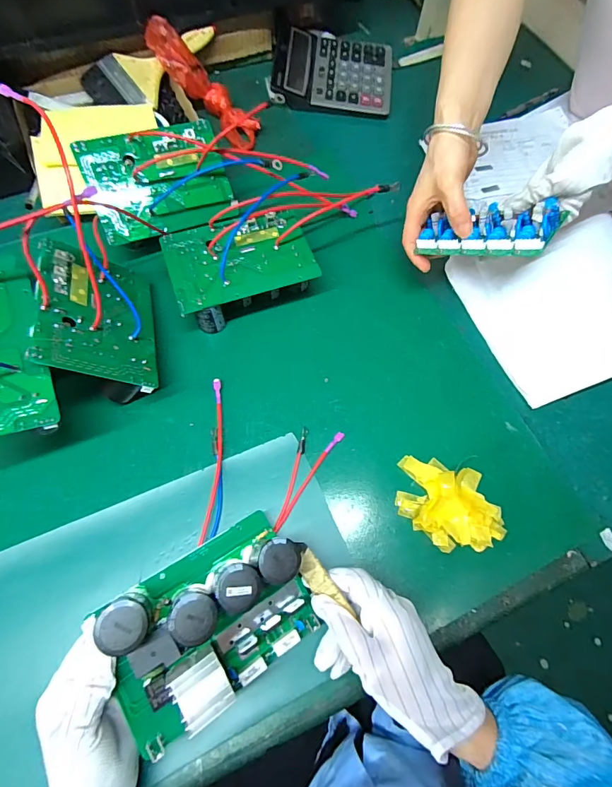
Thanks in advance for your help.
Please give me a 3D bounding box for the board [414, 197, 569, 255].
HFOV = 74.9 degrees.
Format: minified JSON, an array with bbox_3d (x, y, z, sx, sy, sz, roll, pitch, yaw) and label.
[{"bbox_3d":[0.176,-0.160,0.399,0.121,0.025,0.045,13,63,42],"label":"board"}]

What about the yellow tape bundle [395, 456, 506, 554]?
[{"bbox_3d":[0.146,0.107,0.392,0.103,0.032,0.082,8,67,2],"label":"yellow tape bundle"}]

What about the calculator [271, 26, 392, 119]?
[{"bbox_3d":[0.044,-0.515,0.642,0.189,0.041,0.153,3,67,0],"label":"calculator"}]

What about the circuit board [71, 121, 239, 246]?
[{"bbox_3d":[-0.171,-0.250,0.469,0.157,0.022,0.110,-22,109,-18],"label":"circuit board"}]

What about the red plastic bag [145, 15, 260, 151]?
[{"bbox_3d":[-0.148,-0.440,0.579,0.194,0.044,0.058,43,70,-16],"label":"red plastic bag"}]

